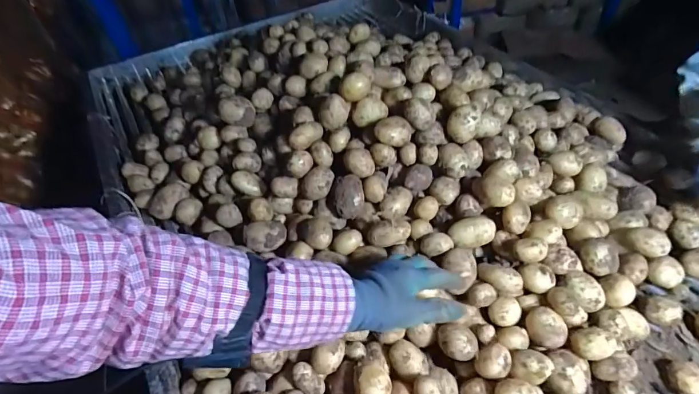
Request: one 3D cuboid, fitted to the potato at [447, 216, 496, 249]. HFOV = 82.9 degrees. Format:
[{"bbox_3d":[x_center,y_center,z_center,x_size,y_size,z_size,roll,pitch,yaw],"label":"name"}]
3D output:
[{"bbox_3d":[0.185,0.053,0.597,0.065,0.032,0.043,-13,84,13],"label":"potato"}]

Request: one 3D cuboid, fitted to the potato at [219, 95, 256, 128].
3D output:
[{"bbox_3d":[-0.226,-0.171,0.795,0.067,0.051,0.044,-17,44,-12],"label":"potato"}]

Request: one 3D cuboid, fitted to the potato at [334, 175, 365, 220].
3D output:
[{"bbox_3d":[0.000,-0.001,0.643,0.047,0.041,0.062,-7,45,-1],"label":"potato"}]

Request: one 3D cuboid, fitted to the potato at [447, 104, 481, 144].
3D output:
[{"bbox_3d":[0.187,-0.121,0.644,0.045,0.045,0.047,15,47,20],"label":"potato"}]

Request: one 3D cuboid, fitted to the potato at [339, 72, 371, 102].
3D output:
[{"bbox_3d":[0.010,-0.189,0.673,0.052,0.042,0.035,-10,43,-5],"label":"potato"}]

